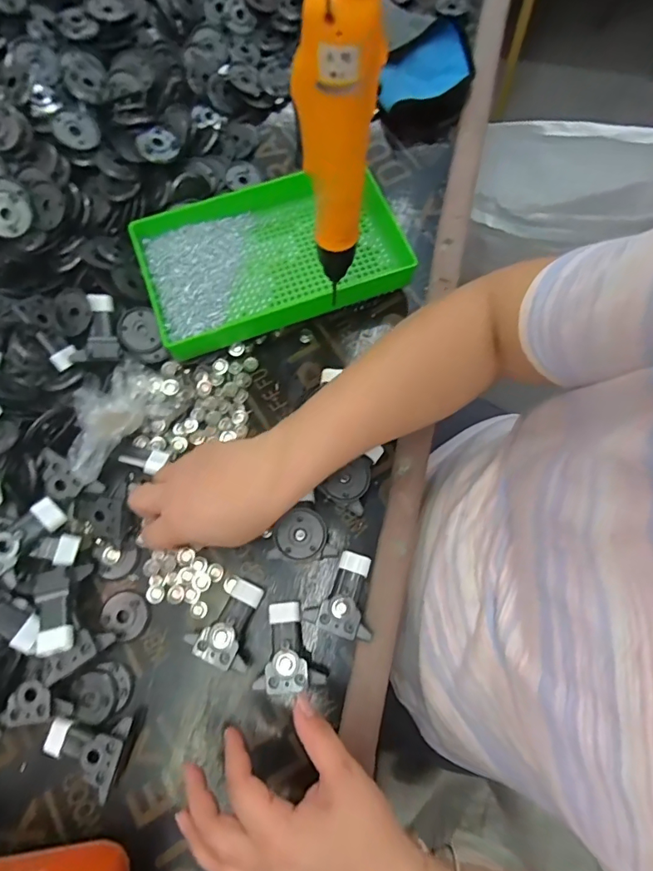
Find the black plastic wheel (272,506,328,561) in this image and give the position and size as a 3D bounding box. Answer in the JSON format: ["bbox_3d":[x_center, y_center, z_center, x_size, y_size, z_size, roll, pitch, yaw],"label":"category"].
[{"bbox_3d":[-0.020,0.084,0.397,0.040,0.022,0.042,0,74,1],"label":"black plastic wheel"}]

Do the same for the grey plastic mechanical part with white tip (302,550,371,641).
[{"bbox_3d":[0.017,0.127,0.382,0.051,0.016,0.063,20,75,6],"label":"grey plastic mechanical part with white tip"}]

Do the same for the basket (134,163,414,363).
[{"bbox_3d":[-0.050,-0.177,0.459,0.246,0.032,0.150,-19,75,-5],"label":"basket"}]

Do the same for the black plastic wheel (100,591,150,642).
[{"bbox_3d":[-0.169,0.151,0.398,0.040,0.008,0.035,28,76,8],"label":"black plastic wheel"}]

